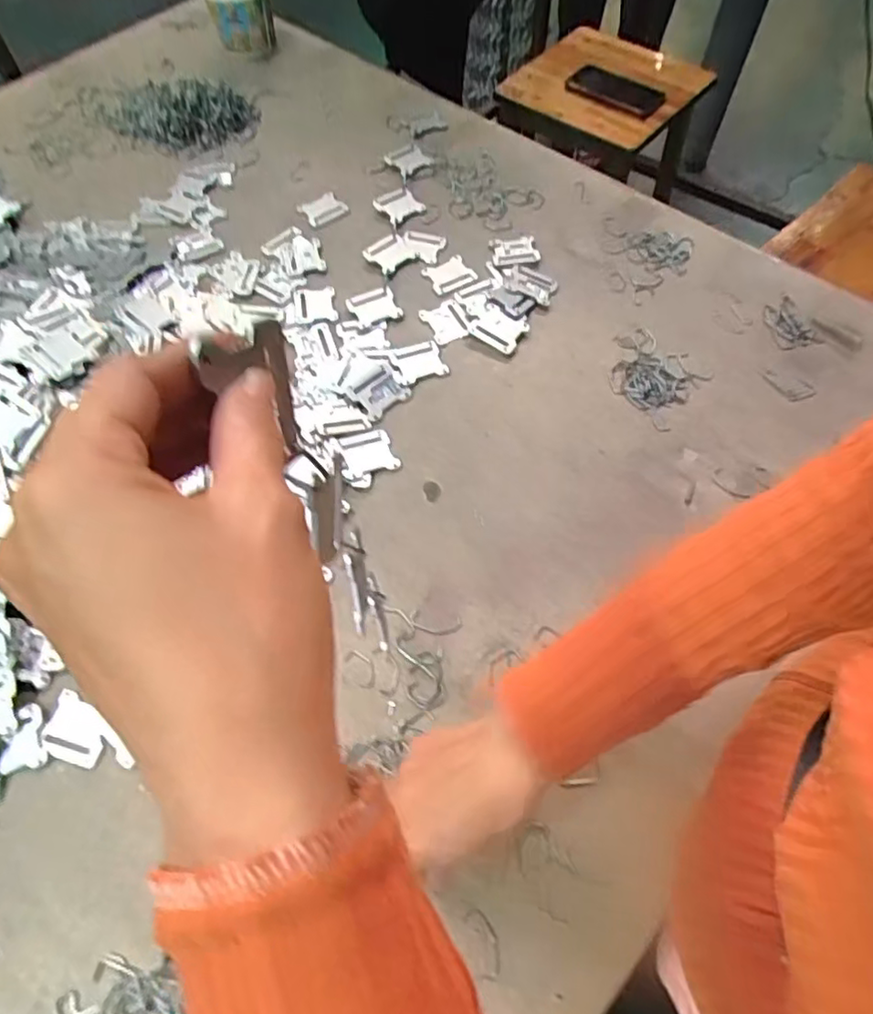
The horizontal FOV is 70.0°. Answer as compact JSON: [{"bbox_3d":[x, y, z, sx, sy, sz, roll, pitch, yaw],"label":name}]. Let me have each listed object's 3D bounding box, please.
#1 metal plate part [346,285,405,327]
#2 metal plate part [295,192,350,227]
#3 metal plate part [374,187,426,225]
[{"bbox_3d":[-0.065,-0.208,0.646,0.049,0.007,0.041,-21,63,-10],"label":"metal plate part"},{"bbox_3d":[-0.130,-0.343,0.715,0.049,0.006,0.038,-33,66,-16],"label":"metal plate part"},{"bbox_3d":[-0.044,-0.351,0.725,0.050,0.006,0.044,-32,71,-16],"label":"metal plate part"}]

